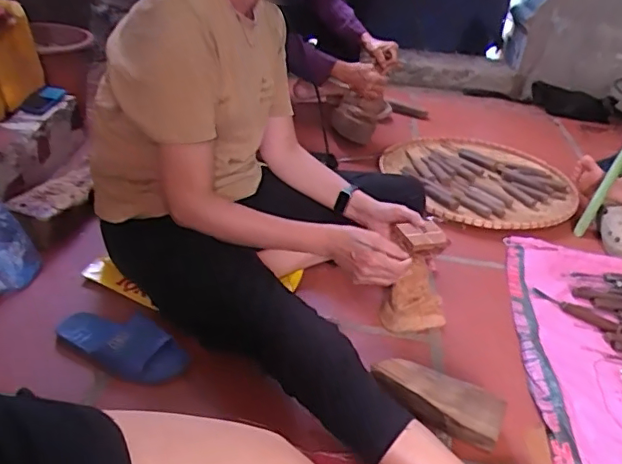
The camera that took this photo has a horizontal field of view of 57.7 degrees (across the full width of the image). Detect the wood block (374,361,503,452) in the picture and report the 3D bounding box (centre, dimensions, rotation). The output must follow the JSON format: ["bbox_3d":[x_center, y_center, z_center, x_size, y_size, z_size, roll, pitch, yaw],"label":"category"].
[{"bbox_3d":[0.185,0.245,0.832,0.190,0.077,0.055,19,37,23],"label":"wood block"}]

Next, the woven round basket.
[{"bbox_3d":[0.441,-0.147,1.482,0.466,0.041,0.494,2,34,-1],"label":"woven round basket"}]

